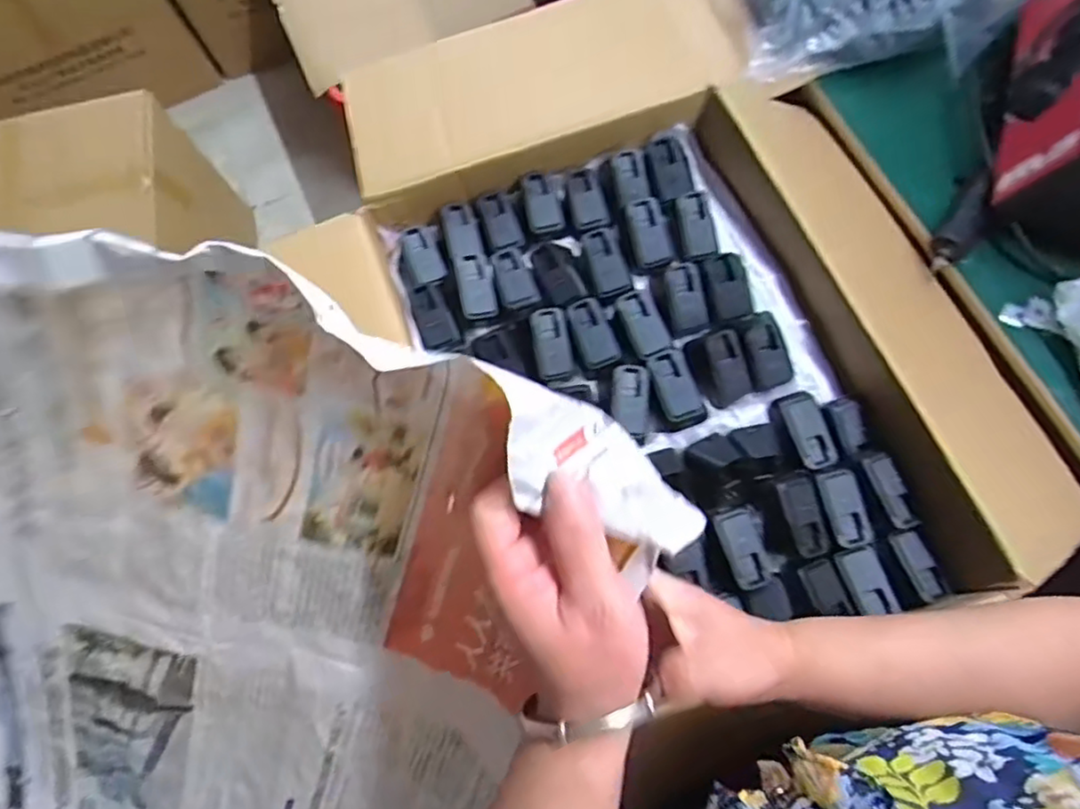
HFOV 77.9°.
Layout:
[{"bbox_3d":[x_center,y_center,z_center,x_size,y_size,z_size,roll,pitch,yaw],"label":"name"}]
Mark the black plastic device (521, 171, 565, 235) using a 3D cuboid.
[{"bbox_3d":[0.003,-0.205,0.671,0.035,0.017,0.066,-10,73,-2],"label":"black plastic device"}]

